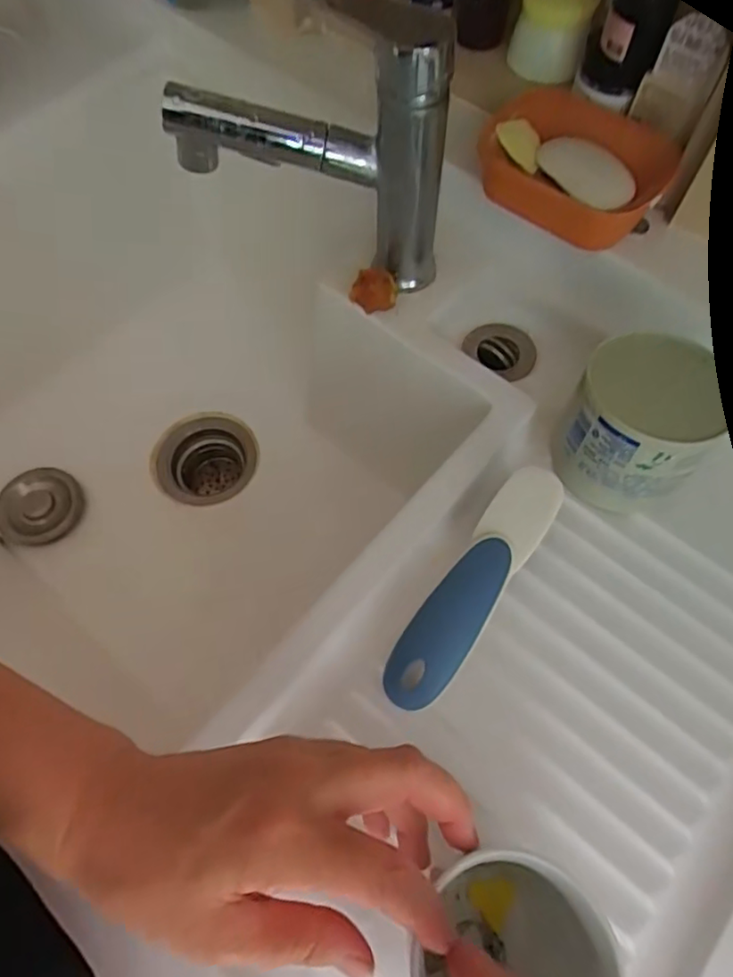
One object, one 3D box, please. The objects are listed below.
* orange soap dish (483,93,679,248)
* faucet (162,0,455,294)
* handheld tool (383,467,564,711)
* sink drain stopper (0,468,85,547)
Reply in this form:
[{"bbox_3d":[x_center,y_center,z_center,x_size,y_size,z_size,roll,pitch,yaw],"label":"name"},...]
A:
[{"bbox_3d":[0.156,-0.241,0.446,0.135,0.034,0.108,31,70,14],"label":"orange soap dish"},{"bbox_3d":[-0.036,-0.229,0.410,0.178,0.182,0.048,11,66,6],"label":"faucet"},{"bbox_3d":[0.066,0.059,0.369,0.037,0.031,0.164,33,70,15],"label":"handheld tool"},{"bbox_3d":[-0.336,0.021,0.621,0.081,0.026,0.081,3,63,-6],"label":"sink drain stopper"}]

